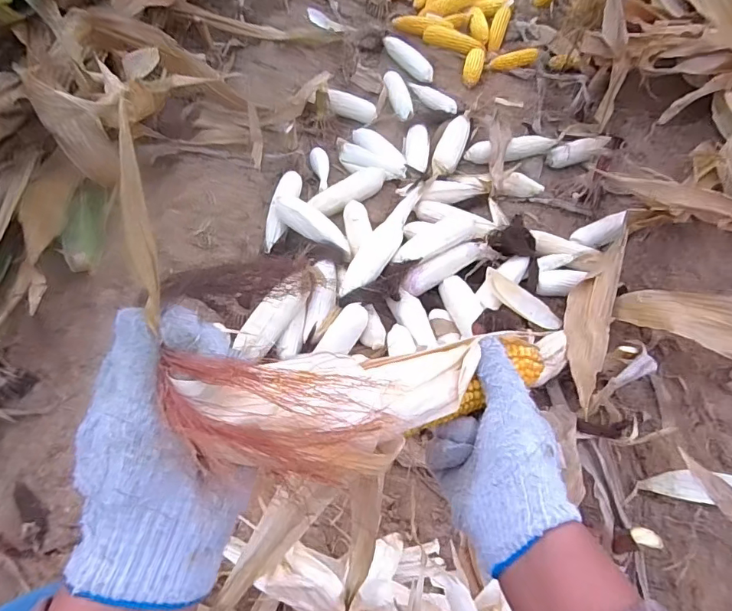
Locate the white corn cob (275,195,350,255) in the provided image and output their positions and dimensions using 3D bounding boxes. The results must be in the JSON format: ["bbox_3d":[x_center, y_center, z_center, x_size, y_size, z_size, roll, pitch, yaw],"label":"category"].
[{"bbox_3d":[-0.110,-0.169,0.995,0.193,0.042,0.064,32,63,16],"label":"white corn cob"}]

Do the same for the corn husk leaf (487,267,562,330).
[{"bbox_3d":[0.302,-0.009,0.930,0.200,0.029,0.048,32,57,-19],"label":"corn husk leaf"}]

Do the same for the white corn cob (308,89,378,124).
[{"bbox_3d":[-0.058,-0.518,1.243,0.178,0.054,0.053,11,56,-20],"label":"white corn cob"}]

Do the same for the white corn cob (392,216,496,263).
[{"bbox_3d":[0.149,-0.131,0.962,0.216,0.052,0.064,-24,62,-16],"label":"white corn cob"}]

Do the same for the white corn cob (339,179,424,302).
[{"bbox_3d":[0.041,-0.134,0.966,0.065,0.049,0.328,25,61,13],"label":"white corn cob"}]

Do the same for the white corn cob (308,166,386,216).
[{"bbox_3d":[-0.035,-0.248,1.073,0.192,0.056,0.060,-31,64,-19],"label":"white corn cob"}]

